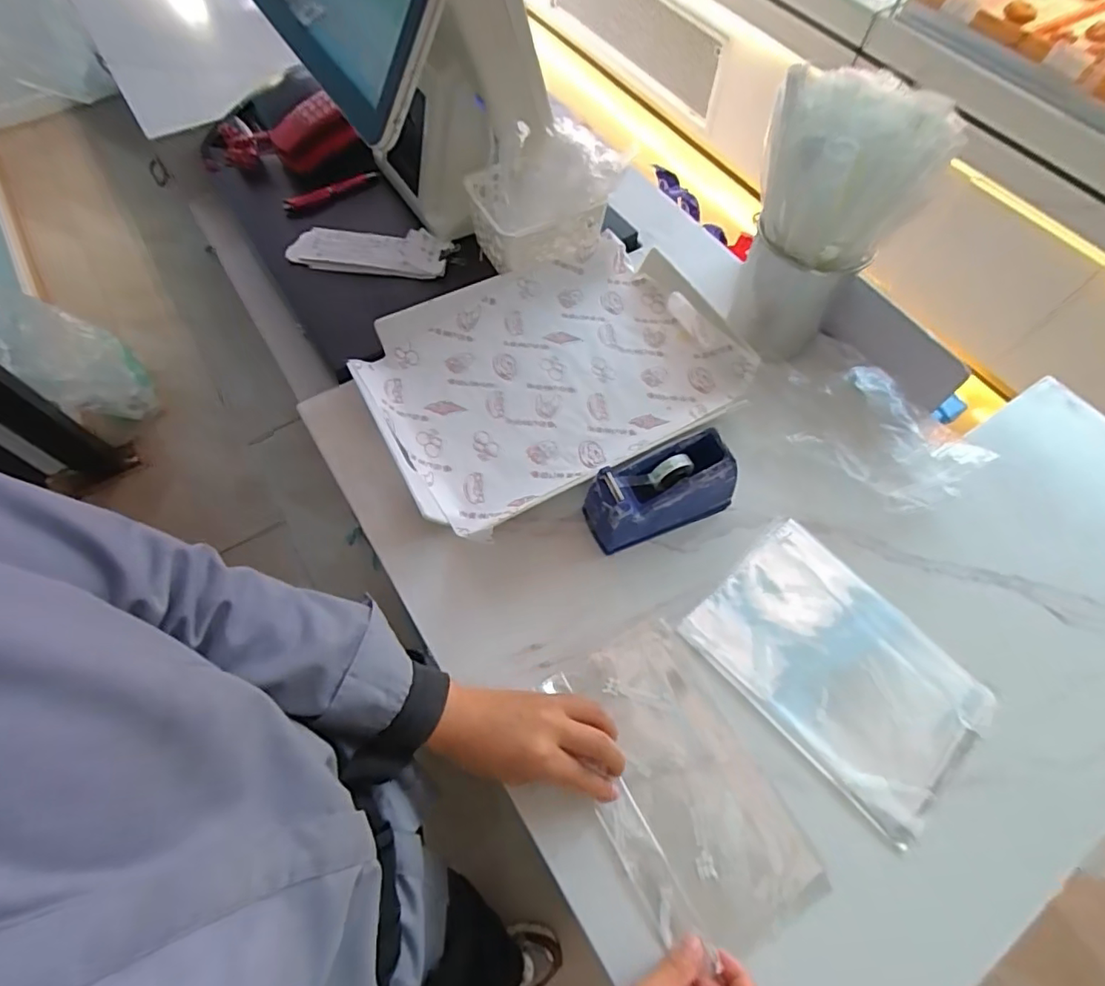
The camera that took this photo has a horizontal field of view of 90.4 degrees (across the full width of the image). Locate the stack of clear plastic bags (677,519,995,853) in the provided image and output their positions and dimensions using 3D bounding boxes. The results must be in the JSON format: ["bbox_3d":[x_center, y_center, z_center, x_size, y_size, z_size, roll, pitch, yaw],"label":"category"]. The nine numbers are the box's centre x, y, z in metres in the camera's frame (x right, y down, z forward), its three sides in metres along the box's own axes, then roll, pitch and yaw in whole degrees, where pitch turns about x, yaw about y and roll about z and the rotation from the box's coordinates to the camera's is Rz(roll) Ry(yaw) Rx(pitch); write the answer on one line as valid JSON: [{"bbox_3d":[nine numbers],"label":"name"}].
[{"bbox_3d":[0.252,0.151,0.483,0.165,0.013,0.229,-39,71,-19],"label":"stack of clear plastic bags"}]

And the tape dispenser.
[{"bbox_3d":[0.102,-0.003,0.508,0.138,0.085,0.057,-18,65,-10],"label":"tape dispenser"}]

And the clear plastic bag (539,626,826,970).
[{"bbox_3d":[0.097,0.231,0.435,0.128,0.008,0.229,-27,69,-15],"label":"clear plastic bag"}]

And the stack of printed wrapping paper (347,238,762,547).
[{"bbox_3d":[0.007,-0.130,0.597,0.391,0.040,0.263,-26,67,-14],"label":"stack of printed wrapping paper"}]

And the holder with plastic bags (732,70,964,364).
[{"bbox_3d":[0.249,-0.247,0.535,0.134,0.246,0.116,33,67,14],"label":"holder with plastic bags"}]

